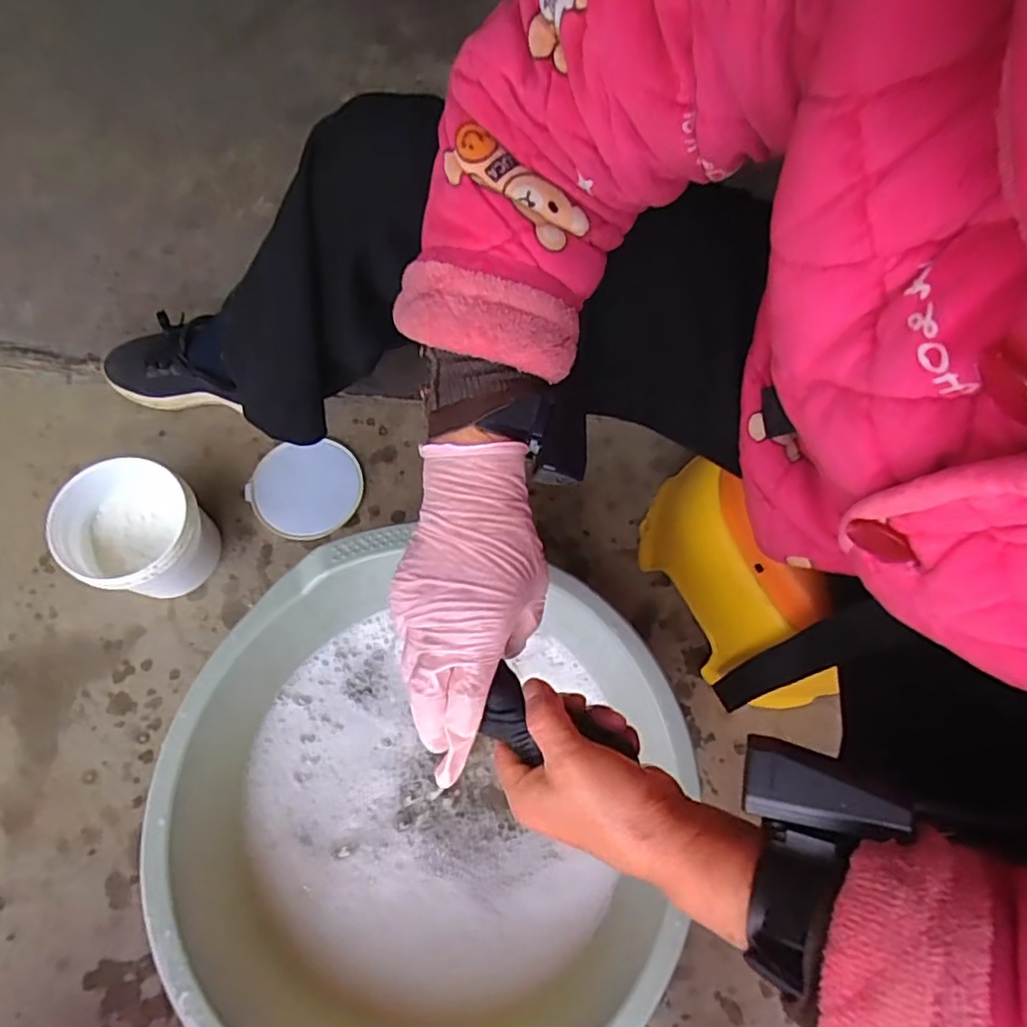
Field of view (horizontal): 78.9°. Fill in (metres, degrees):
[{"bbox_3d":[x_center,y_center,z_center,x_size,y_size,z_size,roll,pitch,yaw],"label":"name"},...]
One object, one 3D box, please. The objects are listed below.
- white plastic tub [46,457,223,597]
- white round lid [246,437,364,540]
[{"bbox_3d":[-0.373,0.023,0.647,0.119,0.128,0.117,1,70,-4],"label":"white plastic tub"},{"bbox_3d":[-0.247,-0.028,0.745,0.125,0.015,0.121,0,71,-1],"label":"white round lid"}]

